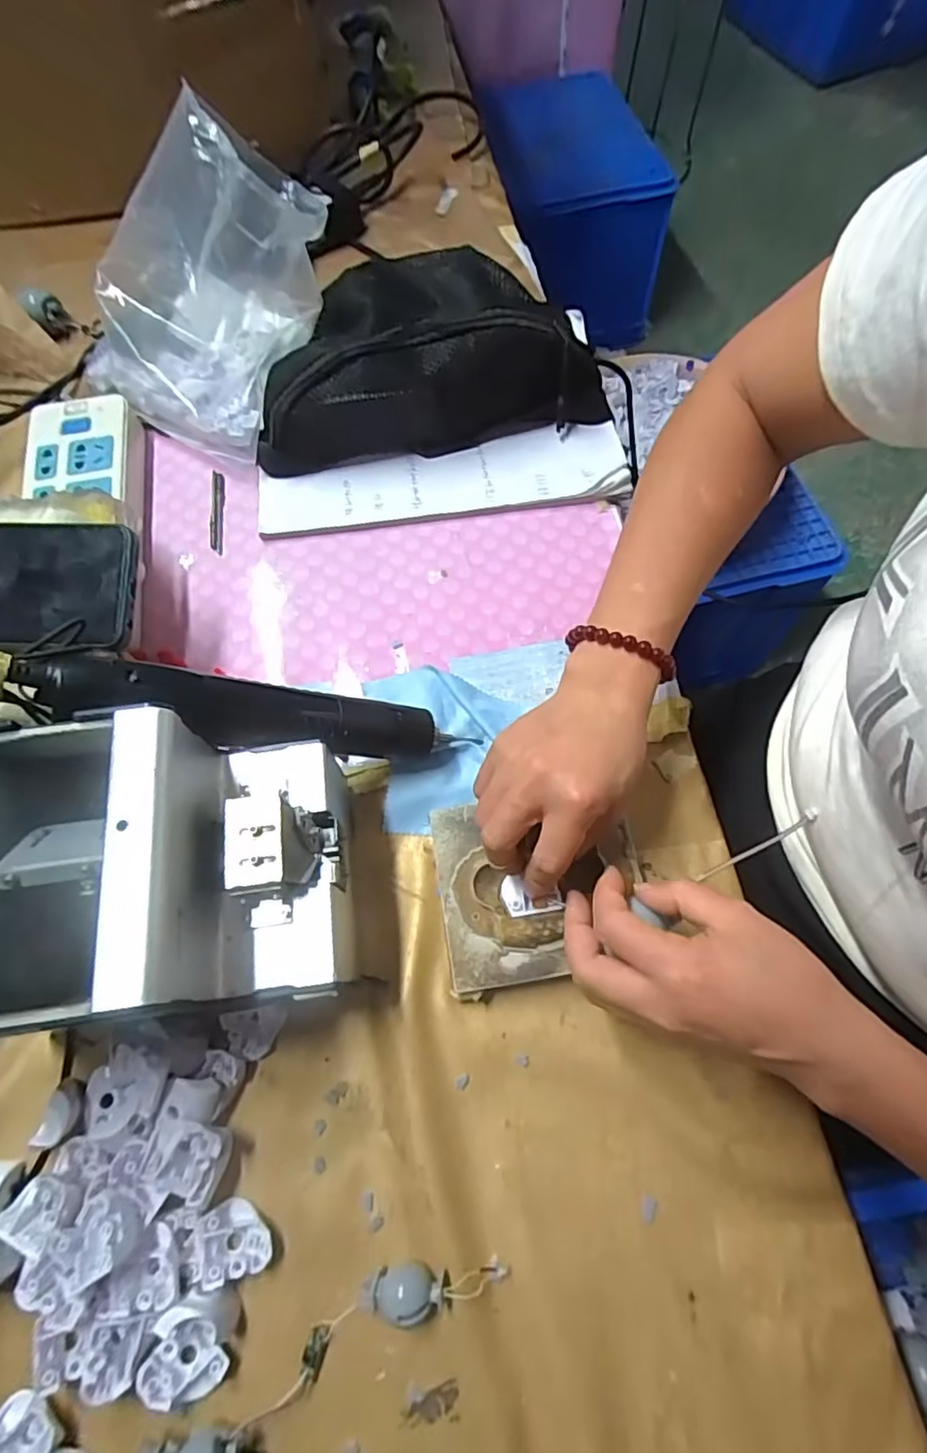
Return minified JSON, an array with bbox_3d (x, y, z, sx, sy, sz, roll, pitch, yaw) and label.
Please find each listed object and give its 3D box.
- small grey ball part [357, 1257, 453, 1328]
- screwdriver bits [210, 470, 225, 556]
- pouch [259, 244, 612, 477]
[{"bbox_3d":[-0.028,0.267,0.295,0.043,0.019,0.019,-11,68,-3],"label":"small grey ball part"},{"bbox_3d":[-0.197,-0.173,0.497,0.009,0.006,0.081,-8,68,-2],"label":"screwdriver bits"},{"bbox_3d":[-0.031,-0.300,0.495,0.278,0.075,0.140,-9,68,-2],"label":"pouch"}]

